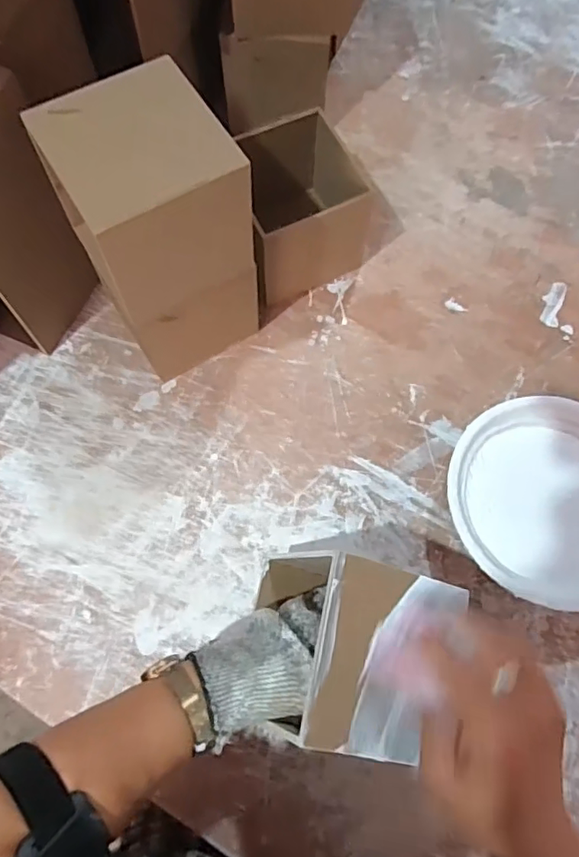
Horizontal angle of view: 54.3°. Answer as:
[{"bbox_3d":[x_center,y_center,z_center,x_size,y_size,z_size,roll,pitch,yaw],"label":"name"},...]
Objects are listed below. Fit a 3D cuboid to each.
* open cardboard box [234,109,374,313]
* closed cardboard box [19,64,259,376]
[{"bbox_3d":[0.000,-0.211,0.550,0.130,0.106,0.121,-26,73,-10],"label":"open cardboard box"},{"bbox_3d":[-0.100,-0.146,0.459,0.108,0.228,0.104,-30,73,-11],"label":"closed cardboard box"}]

